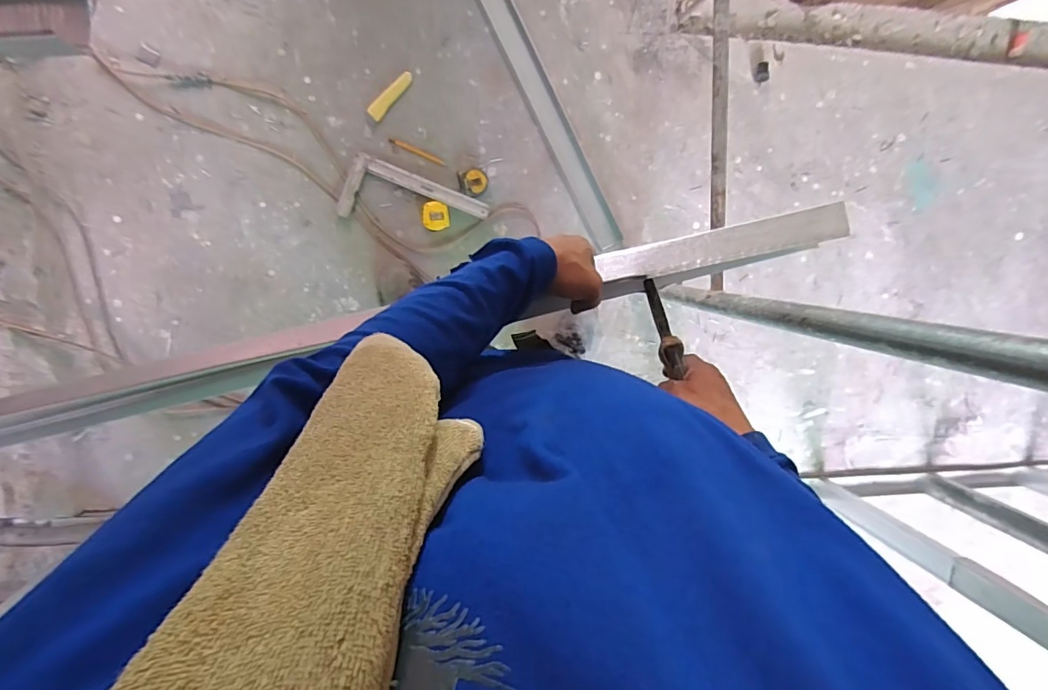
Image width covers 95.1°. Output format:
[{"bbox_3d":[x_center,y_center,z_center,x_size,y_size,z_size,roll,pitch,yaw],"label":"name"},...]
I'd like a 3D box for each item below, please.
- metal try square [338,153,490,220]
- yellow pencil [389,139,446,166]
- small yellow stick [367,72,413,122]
[{"bbox_3d":[-0.273,-0.343,1.197,0.343,0.019,0.154,19,97,-11],"label":"metal try square"},{"bbox_3d":[-0.263,-0.480,1.192,0.144,0.009,0.014,20,97,-11],"label":"yellow pencil"},{"bbox_3d":[-0.321,-0.602,1.155,0.035,0.008,0.138,41,91,-10],"label":"small yellow stick"}]

